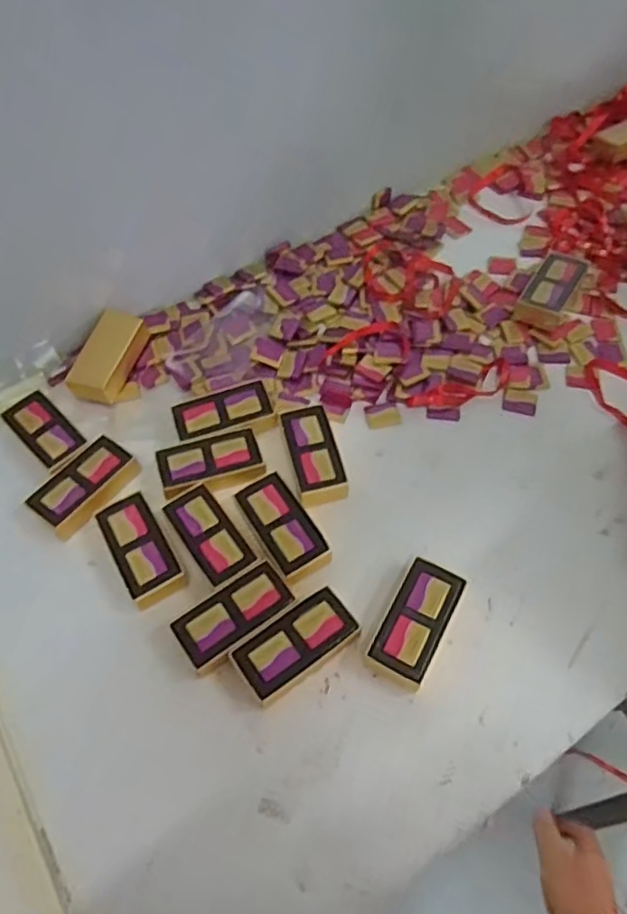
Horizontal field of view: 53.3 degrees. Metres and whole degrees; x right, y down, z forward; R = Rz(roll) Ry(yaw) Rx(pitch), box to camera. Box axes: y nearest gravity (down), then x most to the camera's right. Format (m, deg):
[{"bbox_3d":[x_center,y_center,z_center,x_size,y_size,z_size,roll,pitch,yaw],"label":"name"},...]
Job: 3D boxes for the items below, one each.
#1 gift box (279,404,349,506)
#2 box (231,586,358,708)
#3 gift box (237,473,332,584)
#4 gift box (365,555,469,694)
[{"bbox_3d":[0.000,0.000,0.704,0.053,0.029,0.115,-14,59,-6],"label":"gift box"},{"bbox_3d":[-0.017,0.178,0.588,0.114,0.027,0.053,-32,62,-16],"label":"box"},{"bbox_3d":[-0.031,0.073,0.654,0.058,0.027,0.115,-30,62,-16],"label":"gift box"},{"bbox_3d":[0.099,0.158,0.599,0.058,0.031,0.112,24,62,16],"label":"gift box"}]

